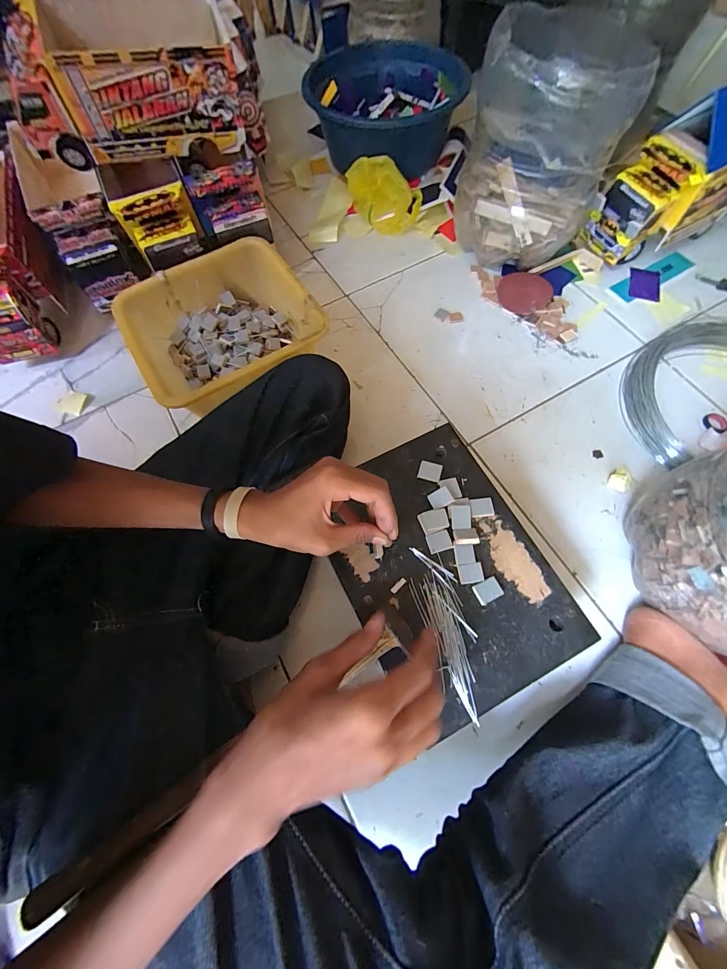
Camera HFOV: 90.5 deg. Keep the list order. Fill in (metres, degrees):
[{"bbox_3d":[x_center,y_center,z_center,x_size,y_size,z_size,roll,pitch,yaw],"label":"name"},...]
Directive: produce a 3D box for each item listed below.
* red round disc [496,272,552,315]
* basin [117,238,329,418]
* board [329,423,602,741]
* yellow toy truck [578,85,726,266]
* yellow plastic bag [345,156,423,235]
[{"bbox_3d":[0.305,-0.363,0.685,0.095,0.007,0.096,-3,74,10],"label":"red round disc"},{"bbox_3d":[-0.219,-0.235,0.606,0.269,0.129,0.273,-30,69,-10],"label":"basin"},{"bbox_3d":[0.081,0.080,0.377,0.195,0.015,0.271,-27,69,-9],"label":"board"},{"bbox_3d":[0.594,-0.553,0.641,0.307,0.254,0.115,-24,69,-8],"label":"yellow toy truck"},{"bbox_3d":[0.039,-0.605,0.760,0.160,0.092,0.082,12,68,7],"label":"yellow plastic bag"}]

